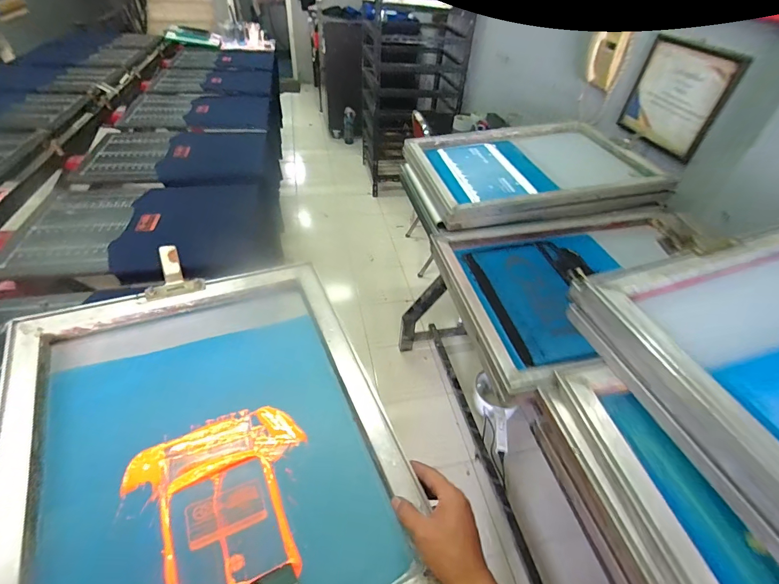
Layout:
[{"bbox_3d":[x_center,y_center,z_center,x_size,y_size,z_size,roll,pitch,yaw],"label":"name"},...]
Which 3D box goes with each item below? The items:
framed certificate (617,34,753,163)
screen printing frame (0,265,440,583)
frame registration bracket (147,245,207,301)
[{"bbox_3d":[0.837,-0.575,1.113,0.012,0.260,0.324,0,42,-15],"label":"framed certificate"},{"bbox_3d":[-0.213,0.184,0.459,0.399,0.038,0.489,-15,54,-24],"label":"screen printing frame"},{"bbox_3d":[-0.345,-0.035,0.598,0.080,0.008,0.086,-13,75,-28],"label":"frame registration bracket"}]

